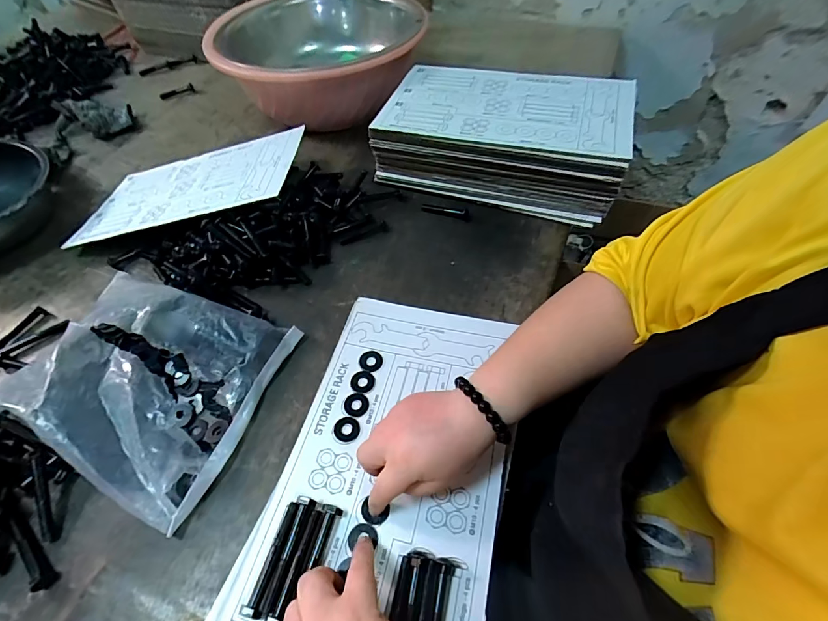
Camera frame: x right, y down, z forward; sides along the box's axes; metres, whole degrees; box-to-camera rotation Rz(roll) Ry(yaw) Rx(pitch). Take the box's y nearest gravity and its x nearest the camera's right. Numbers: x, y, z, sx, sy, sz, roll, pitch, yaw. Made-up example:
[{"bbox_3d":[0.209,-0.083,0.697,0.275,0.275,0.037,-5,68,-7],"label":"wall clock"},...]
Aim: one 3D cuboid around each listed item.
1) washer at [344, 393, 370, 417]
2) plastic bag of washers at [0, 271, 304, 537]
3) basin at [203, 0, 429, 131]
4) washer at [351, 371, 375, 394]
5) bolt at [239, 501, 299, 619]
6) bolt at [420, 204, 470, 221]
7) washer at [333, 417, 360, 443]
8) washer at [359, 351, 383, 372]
[{"bbox_3d":[-0.056,0.092,0.392,0.024,0.004,0.023,-2,54,3],"label":"washer"},{"bbox_3d":[-0.284,0.066,0.412,0.246,0.066,0.213,15,57,14],"label":"plastic bag of washers"},{"bbox_3d":[-0.149,-0.449,0.713,0.304,0.153,0.344,4,55,5],"label":"basin"},{"bbox_3d":[-0.053,0.073,0.407,0.023,0.004,0.024,-2,54,3],"label":"washer"},{"bbox_3d":[-0.113,0.196,0.319,0.014,0.013,0.079,7,55,9],"label":"bolt"},{"bbox_3d":[0.043,-0.143,0.570,0.070,0.012,0.014,18,58,16],"label":"bolt"},{"bbox_3d":[-0.064,0.112,0.379,0.024,0.004,0.023,-2,54,3],"label":"washer"},{"bbox_3d":[-0.045,0.052,0.420,0.023,0.004,0.023,-2,54,3],"label":"washer"}]

